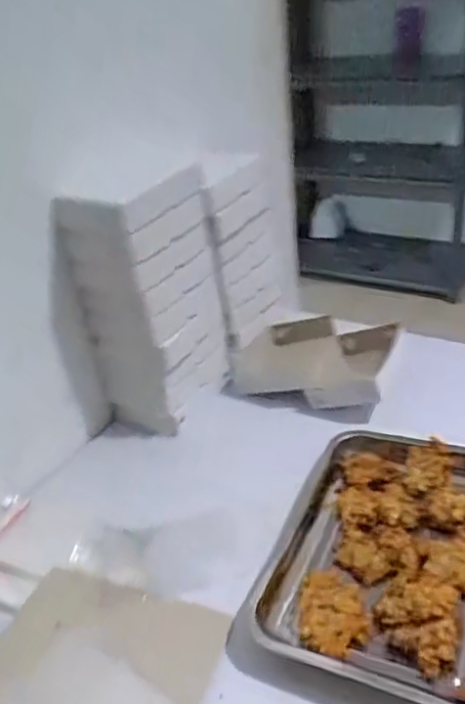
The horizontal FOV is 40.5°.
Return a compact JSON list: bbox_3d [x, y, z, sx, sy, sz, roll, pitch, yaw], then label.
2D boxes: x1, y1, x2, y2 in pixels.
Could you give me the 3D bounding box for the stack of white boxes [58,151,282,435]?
[{"bbox_3d":[-0.078,-0.088,0.958,0.115,0.353,0.297,19,40,35],"label":"stack of white boxes"}]

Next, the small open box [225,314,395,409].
[{"bbox_3d":[0.139,0.020,1.053,0.250,0.076,0.180,10,36,25],"label":"small open box"}]

